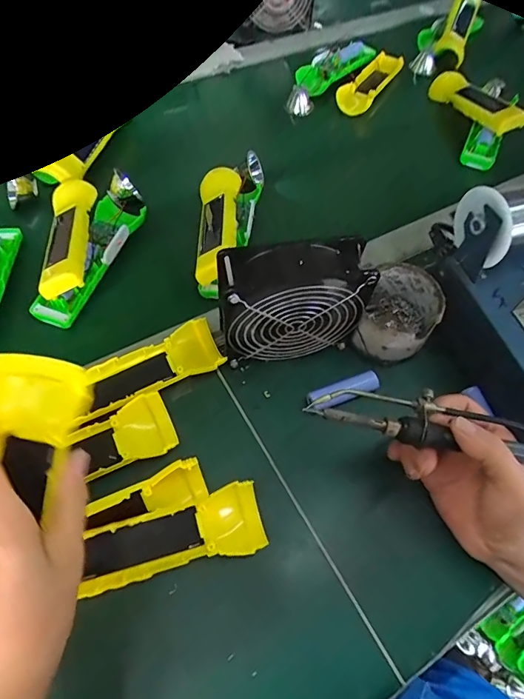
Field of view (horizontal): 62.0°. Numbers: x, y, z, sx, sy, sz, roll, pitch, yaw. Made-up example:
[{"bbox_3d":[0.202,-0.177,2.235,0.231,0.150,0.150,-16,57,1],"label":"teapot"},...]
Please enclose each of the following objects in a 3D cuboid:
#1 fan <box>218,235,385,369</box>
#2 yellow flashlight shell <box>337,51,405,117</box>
[{"bbox_3d":[0.021,-0.035,0.373,0.118,0.121,0.048,-8,59,-8],"label":"fan"},{"bbox_3d":[0.160,-0.399,0.650,0.056,0.021,0.166,26,61,12],"label":"yellow flashlight shell"}]

